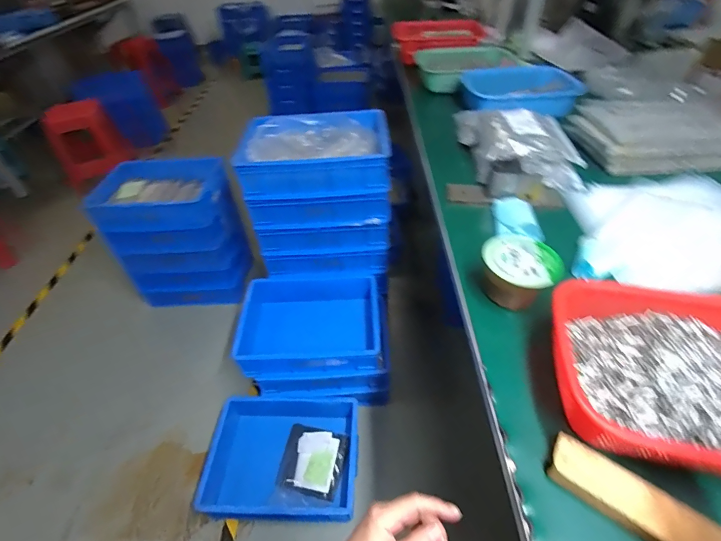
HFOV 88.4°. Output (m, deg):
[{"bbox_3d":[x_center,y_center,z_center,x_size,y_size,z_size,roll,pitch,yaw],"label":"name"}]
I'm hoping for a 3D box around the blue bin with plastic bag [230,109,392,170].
[{"bbox_3d":[-0.130,-0.359,1.069,0.413,0.113,0.287,-3,44,2],"label":"blue bin with plastic bag"}]

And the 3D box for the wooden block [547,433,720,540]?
[{"bbox_3d":[0.369,0.276,0.280,0.433,0.025,0.052,26,52,28],"label":"wooden block"}]

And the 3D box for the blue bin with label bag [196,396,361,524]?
[{"bbox_3d":[-0.225,0.537,1.072,0.424,0.096,0.321,-2,44,3],"label":"blue bin with label bag"}]

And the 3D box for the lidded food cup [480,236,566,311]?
[{"bbox_3d":[0.228,0.005,0.541,0.100,0.070,0.104,11,47,16],"label":"lidded food cup"}]

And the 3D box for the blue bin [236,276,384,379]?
[{"bbox_3d":[-0.167,0.171,1.166,0.451,0.125,0.311,-5,44,0],"label":"blue bin"}]

